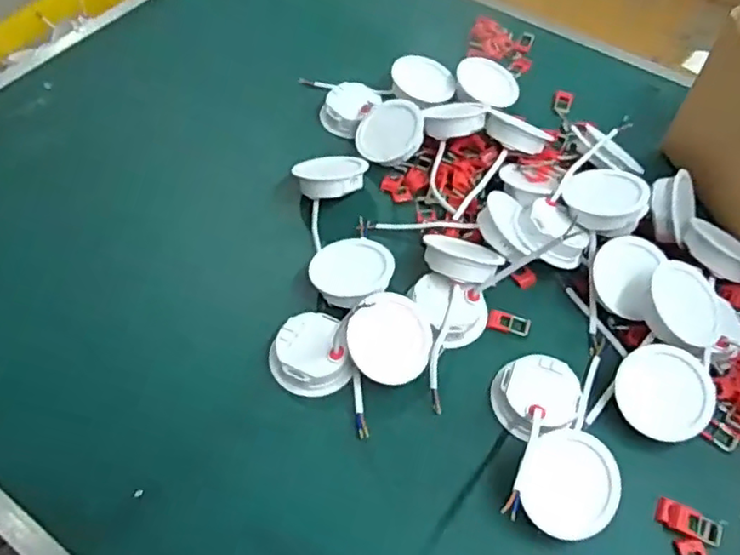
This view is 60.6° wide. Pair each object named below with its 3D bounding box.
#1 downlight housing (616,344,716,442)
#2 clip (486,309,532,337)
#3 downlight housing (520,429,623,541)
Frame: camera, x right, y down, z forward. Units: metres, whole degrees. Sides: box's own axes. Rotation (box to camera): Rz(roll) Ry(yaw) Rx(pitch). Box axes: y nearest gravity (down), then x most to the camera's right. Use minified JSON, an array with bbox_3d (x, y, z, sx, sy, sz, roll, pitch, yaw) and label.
[{"bbox_3d":[0.230,0.091,0.498,0.071,0.018,0.071,-2,70,6],"label":"downlight housing"},{"bbox_3d":[0.121,0.040,0.554,0.036,0.005,0.019,15,56,8],"label":"clip"},{"bbox_3d":[0.141,0.148,0.454,0.071,0.023,0.071,3,72,-9],"label":"downlight housing"}]

